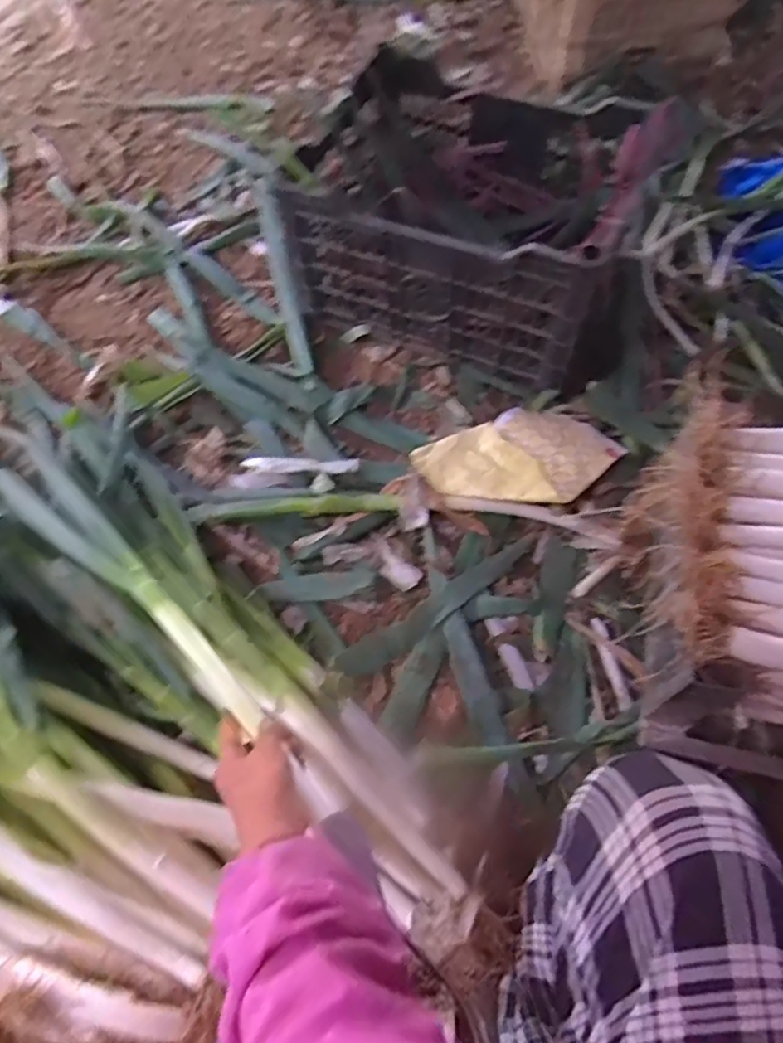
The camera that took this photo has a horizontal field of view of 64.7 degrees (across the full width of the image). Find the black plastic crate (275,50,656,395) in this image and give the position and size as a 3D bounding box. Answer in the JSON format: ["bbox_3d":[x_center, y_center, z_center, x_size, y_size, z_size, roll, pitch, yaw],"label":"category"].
[{"bbox_3d":[0.124,-0.454,0.949,0.475,0.241,0.345,25,68,14],"label":"black plastic crate"}]

